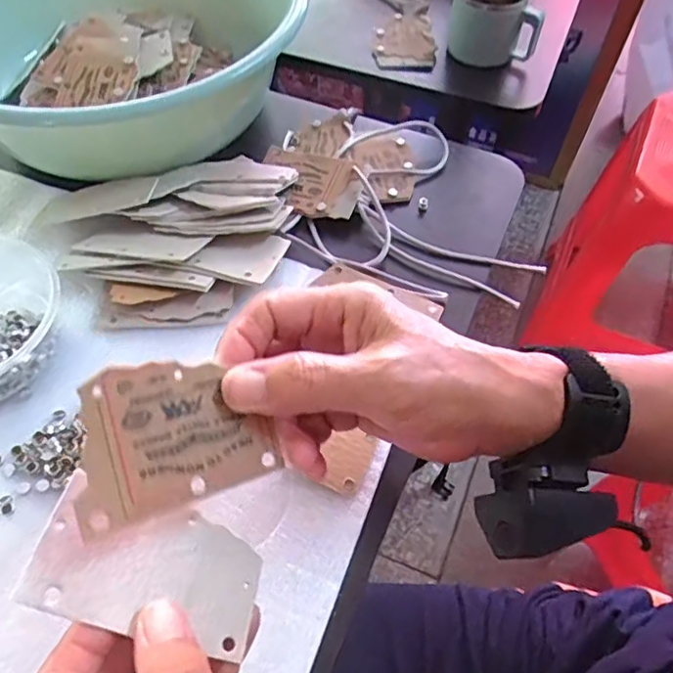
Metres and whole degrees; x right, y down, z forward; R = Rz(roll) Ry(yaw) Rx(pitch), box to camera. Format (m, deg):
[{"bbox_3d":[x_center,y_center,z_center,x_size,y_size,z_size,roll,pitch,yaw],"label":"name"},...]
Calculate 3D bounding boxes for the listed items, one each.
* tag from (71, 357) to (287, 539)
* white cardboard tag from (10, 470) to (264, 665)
[{"bbox_3d":[-0.059,0.036,0.224,0.075,0.004,0.054,-9,83,-34],"label":"tag"},{"bbox_3d":[-0.070,0.088,0.230,0.084,0.006,0.048,22,42,-14],"label":"white cardboard tag"}]

